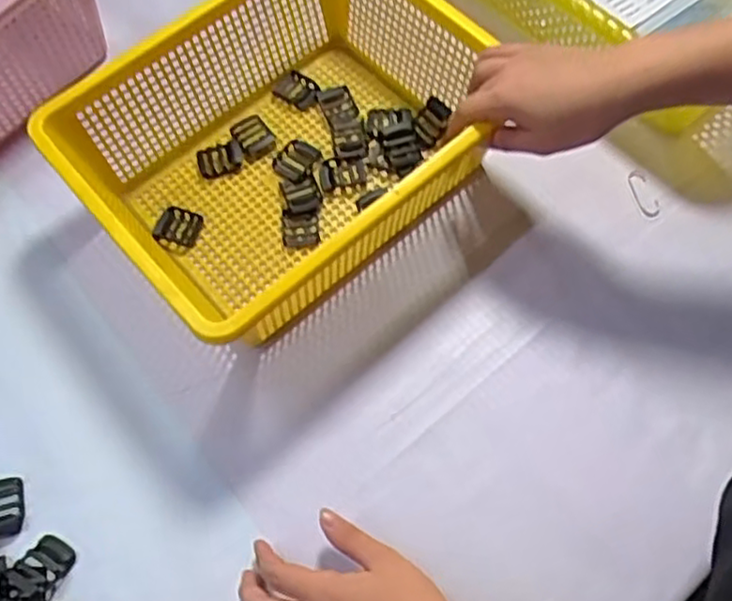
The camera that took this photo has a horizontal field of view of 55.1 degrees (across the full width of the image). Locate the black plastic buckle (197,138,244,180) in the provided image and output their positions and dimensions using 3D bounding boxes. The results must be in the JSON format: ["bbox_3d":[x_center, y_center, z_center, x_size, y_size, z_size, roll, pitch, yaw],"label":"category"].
[{"bbox_3d":[-0.124,-0.119,0.594,0.038,0.014,0.032,-29,67,-10],"label":"black plastic buckle"}]

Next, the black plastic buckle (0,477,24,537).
[{"bbox_3d":[-0.254,0.143,0.486,0.029,0.004,0.040,-12,65,-2],"label":"black plastic buckle"}]

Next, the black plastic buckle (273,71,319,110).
[{"bbox_3d":[-0.063,-0.186,0.620,0.034,0.009,0.032,28,76,-3],"label":"black plastic buckle"}]

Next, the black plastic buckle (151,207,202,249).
[{"bbox_3d":[-0.153,-0.059,0.566,0.036,0.009,0.034,15,67,11],"label":"black plastic buckle"}]

